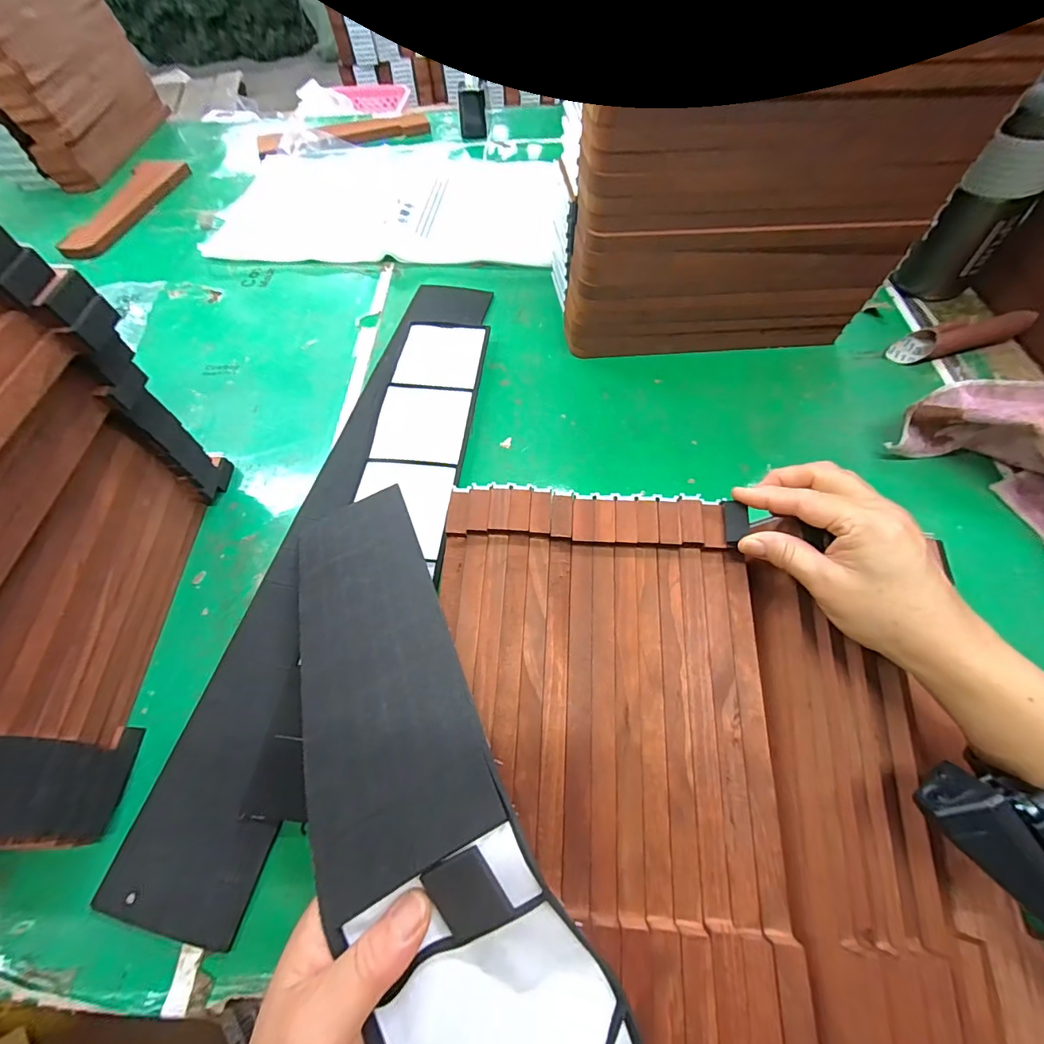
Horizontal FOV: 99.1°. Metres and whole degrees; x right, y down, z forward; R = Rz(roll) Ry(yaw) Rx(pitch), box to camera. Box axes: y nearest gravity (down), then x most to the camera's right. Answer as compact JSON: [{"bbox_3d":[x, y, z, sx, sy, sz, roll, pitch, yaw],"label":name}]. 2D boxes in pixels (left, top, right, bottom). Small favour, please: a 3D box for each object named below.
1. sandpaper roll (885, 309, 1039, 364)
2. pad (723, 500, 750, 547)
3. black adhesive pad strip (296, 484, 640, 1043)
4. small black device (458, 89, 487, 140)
[{"bbox_3d":[0.472,-0.200,0.482,0.132,0.037,0.040,-10,63,-3],"label":"sandpaper roll"},{"bbox_3d":[0.149,0.001,0.309,0.014,0.006,0.033,7,68,5],"label":"pad"},{"bbox_3d":[-0.066,0.129,0.247,0.107,0.059,0.421,-24,55,-10],"label":"black adhesive pad strip"},{"bbox_3d":[-0.083,-0.697,0.764,0.045,0.062,0.013,-7,39,-9],"label":"small black device"}]

